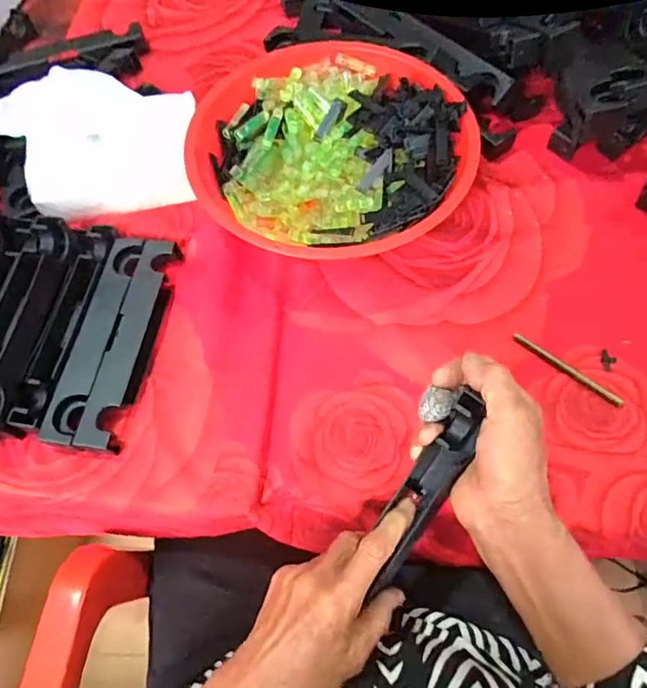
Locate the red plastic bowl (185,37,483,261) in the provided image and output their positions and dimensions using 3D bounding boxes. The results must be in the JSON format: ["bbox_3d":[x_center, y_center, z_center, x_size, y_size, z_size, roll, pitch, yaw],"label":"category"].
[{"bbox_3d":[0.008,-0.168,0.479,0.236,0.078,0.251,-2,64,5],"label":"red plastic bowl"}]

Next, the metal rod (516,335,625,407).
[{"bbox_3d":[0.199,0.020,0.419,0.095,0.004,0.007,38,74,21],"label":"metal rod"}]

